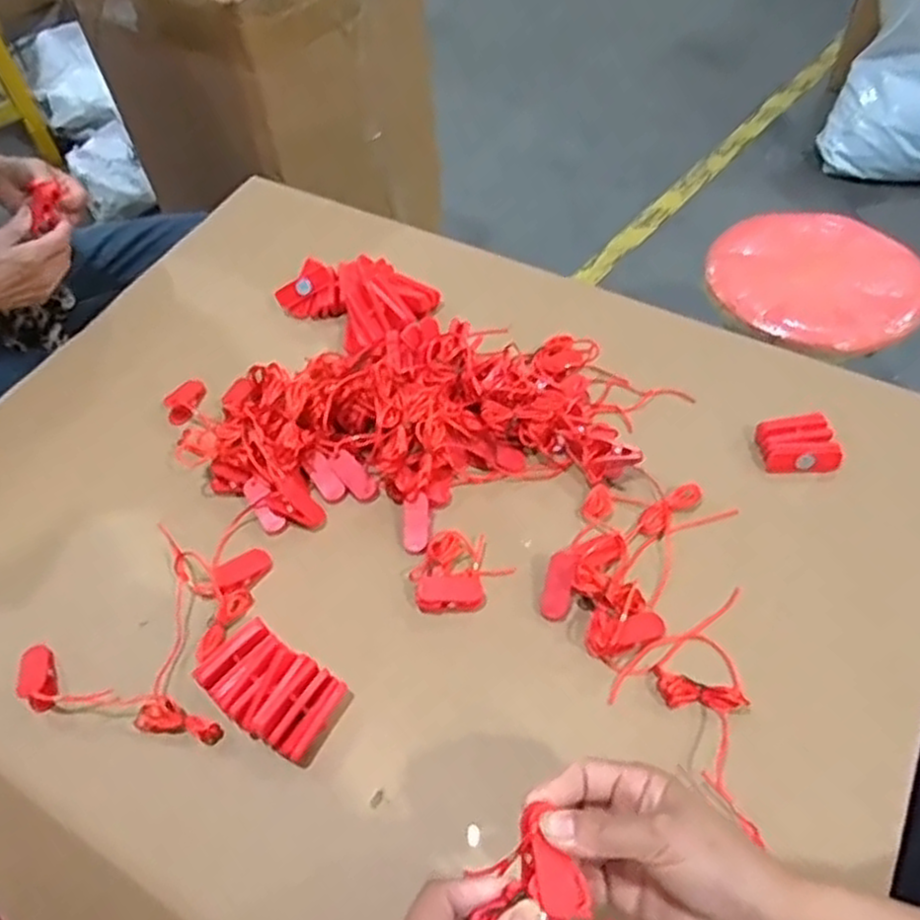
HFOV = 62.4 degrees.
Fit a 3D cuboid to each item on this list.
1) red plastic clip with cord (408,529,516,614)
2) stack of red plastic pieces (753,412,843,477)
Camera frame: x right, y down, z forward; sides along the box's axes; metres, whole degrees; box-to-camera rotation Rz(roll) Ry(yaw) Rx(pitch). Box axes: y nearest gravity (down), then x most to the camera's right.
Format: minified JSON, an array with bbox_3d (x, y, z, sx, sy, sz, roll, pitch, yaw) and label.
[{"bbox_3d":[-0.001,0.085,0.585,0.074,0.021,0.063,-15,53,-7],"label":"red plastic clip with cord"},{"bbox_3d":[0.282,-0.012,0.634,0.059,0.019,0.051,-8,53,-2],"label":"stack of red plastic pieces"}]

